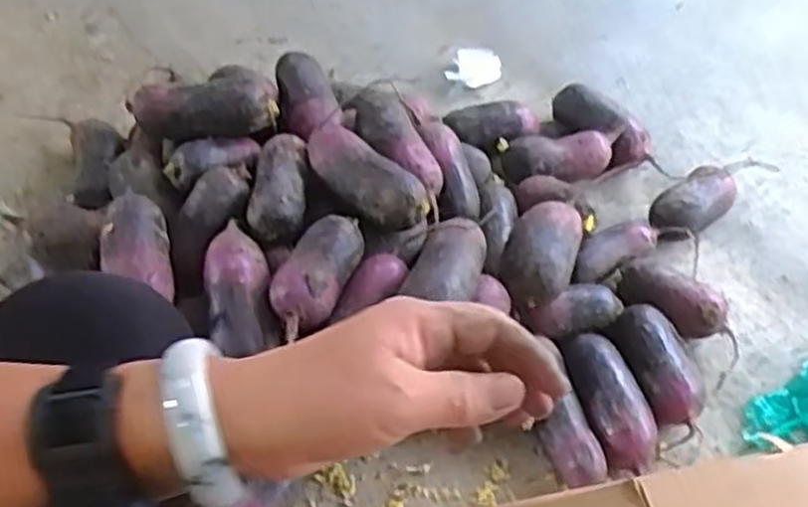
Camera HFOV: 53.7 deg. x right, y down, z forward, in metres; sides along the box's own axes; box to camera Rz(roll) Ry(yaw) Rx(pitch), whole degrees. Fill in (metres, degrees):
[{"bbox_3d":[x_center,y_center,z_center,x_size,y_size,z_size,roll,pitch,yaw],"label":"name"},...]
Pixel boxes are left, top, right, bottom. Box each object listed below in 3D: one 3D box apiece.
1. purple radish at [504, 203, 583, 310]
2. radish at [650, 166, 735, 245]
[{"bbox_3d":[0.146,-0.004,0.841,0.071,0.055,0.131,21,57,10],"label":"purple radish"},{"bbox_3d":[0.348,-0.056,0.974,0.123,0.065,0.063,-31,63,-22],"label":"radish"}]

